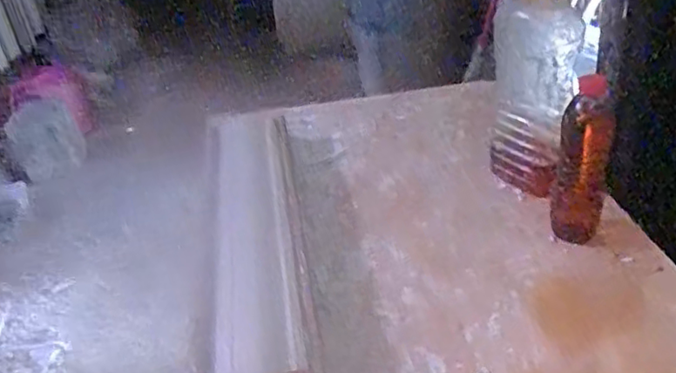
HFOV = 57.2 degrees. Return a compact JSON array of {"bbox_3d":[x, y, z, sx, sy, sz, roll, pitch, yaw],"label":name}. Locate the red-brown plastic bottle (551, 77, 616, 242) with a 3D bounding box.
[{"bbox_3d":[0.309,-0.027,0.781,0.063,0.215,0.062,8,34,20],"label":"red-brown plastic bottle"}]

